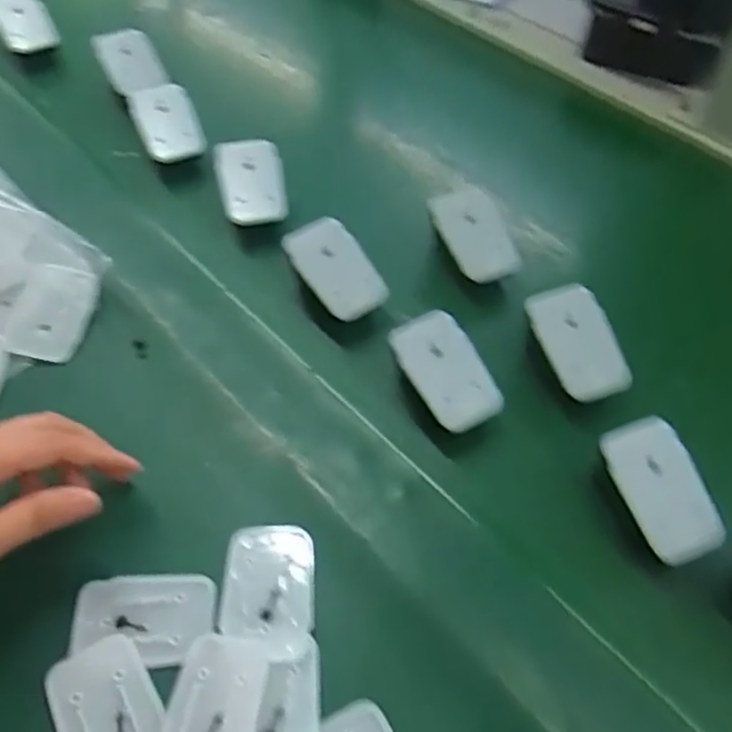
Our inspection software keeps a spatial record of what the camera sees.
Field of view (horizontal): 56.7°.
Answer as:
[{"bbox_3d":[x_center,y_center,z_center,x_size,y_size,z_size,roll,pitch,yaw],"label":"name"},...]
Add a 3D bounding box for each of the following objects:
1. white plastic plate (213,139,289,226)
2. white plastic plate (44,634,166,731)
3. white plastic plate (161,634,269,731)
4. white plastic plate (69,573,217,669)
[{"bbox_3d":[-0.087,-0.139,0.516,0.049,0.013,0.064,-8,88,-4],"label":"white plastic plate"},{"bbox_3d":[-0.119,0.164,0.314,0.043,0.007,0.069,-23,58,-17],"label":"white plastic plate"},{"bbox_3d":[-0.071,0.163,0.315,0.042,0.005,0.070,7,55,4],"label":"white plastic plate"},{"bbox_3d":[-0.112,0.128,0.344,0.071,0.007,0.045,-3,57,-3],"label":"white plastic plate"}]

